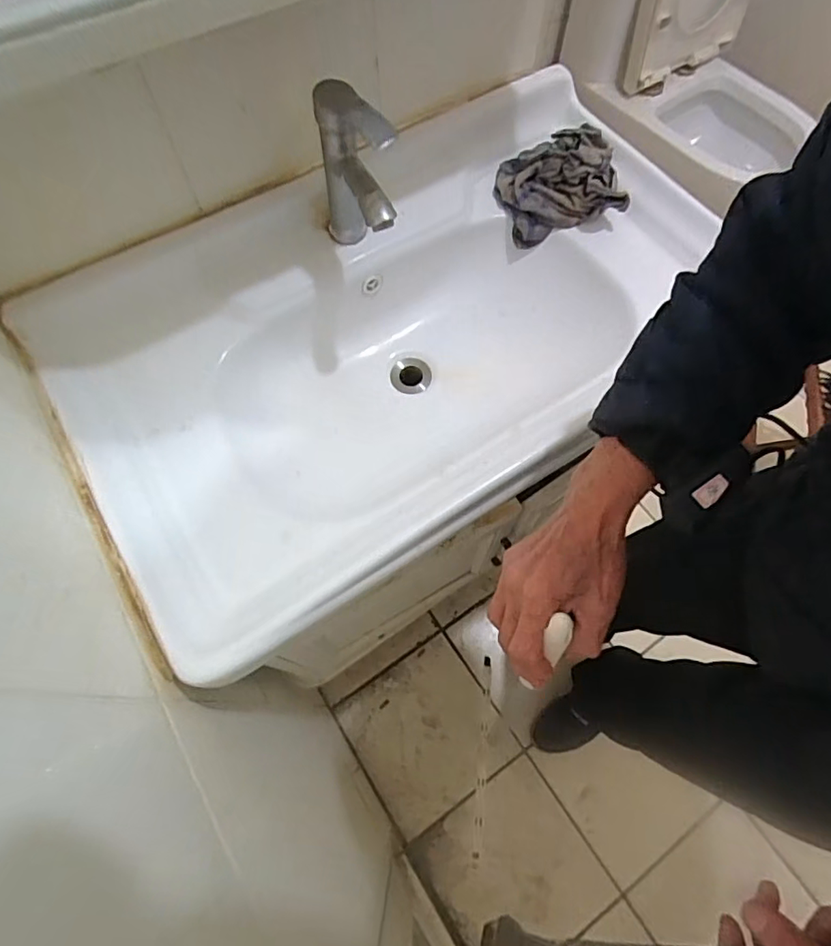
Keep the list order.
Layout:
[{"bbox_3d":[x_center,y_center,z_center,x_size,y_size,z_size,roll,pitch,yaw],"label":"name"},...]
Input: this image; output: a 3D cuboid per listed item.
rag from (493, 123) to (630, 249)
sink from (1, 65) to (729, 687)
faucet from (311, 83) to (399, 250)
[{"bbox_3d":[0.192,-0.391,0.720,0.159,0.096,0.108,-4,66,-2],"label":"rag"},{"bbox_3d":[0.004,-0.154,0.692,0.783,0.230,0.455,-33,70,-14],"label":"sink"},{"bbox_3d":[-0.057,-0.304,0.589,0.051,0.194,0.127,-31,70,-13],"label":"faucet"}]

